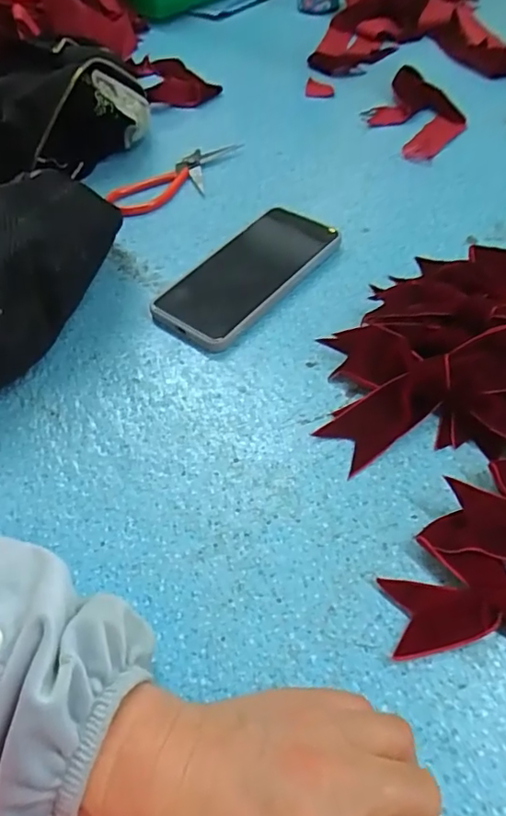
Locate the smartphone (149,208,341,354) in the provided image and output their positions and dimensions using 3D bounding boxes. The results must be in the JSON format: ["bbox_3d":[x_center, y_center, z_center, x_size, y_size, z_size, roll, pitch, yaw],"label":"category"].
[{"bbox_3d":[-0.005,-0.113,0.466,0.081,0.017,0.167,33,62,26],"label":"smartphone"}]

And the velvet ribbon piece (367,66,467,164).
[{"bbox_3d":[0.175,-0.324,0.616,0.088,0.020,0.154,-19,53,-9],"label":"velvet ribbon piece"}]

